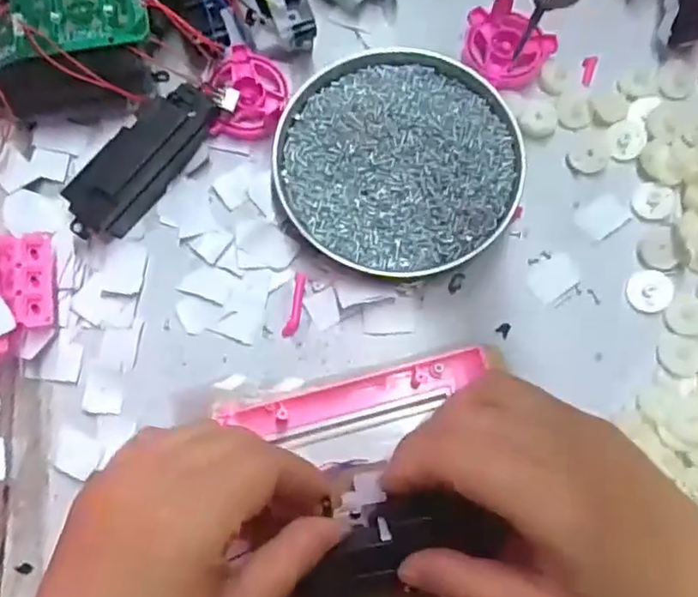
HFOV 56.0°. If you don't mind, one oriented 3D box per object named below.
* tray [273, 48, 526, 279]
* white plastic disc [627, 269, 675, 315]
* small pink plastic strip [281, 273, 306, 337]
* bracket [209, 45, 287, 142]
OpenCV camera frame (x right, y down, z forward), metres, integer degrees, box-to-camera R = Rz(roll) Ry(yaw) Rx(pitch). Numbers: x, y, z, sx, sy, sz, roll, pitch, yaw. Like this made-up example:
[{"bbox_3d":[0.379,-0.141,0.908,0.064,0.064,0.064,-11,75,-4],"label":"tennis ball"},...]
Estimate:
[{"bbox_3d":[0.029,-0.080,0.372,0.133,0.027,0.132,0,75,0],"label":"tray"},{"bbox_3d":[0.167,-0.004,0.364,0.025,0.004,0.024,0,75,0],"label":"white plastic disc"},{"bbox_3d":[-0.030,0.003,0.362,0.007,0.004,0.036,12,76,3],"label":"small pink plastic strip"},{"bbox_3d":[-0.058,-0.120,0.384,0.040,0.018,0.051,6,75,2],"label":"bracket"}]

